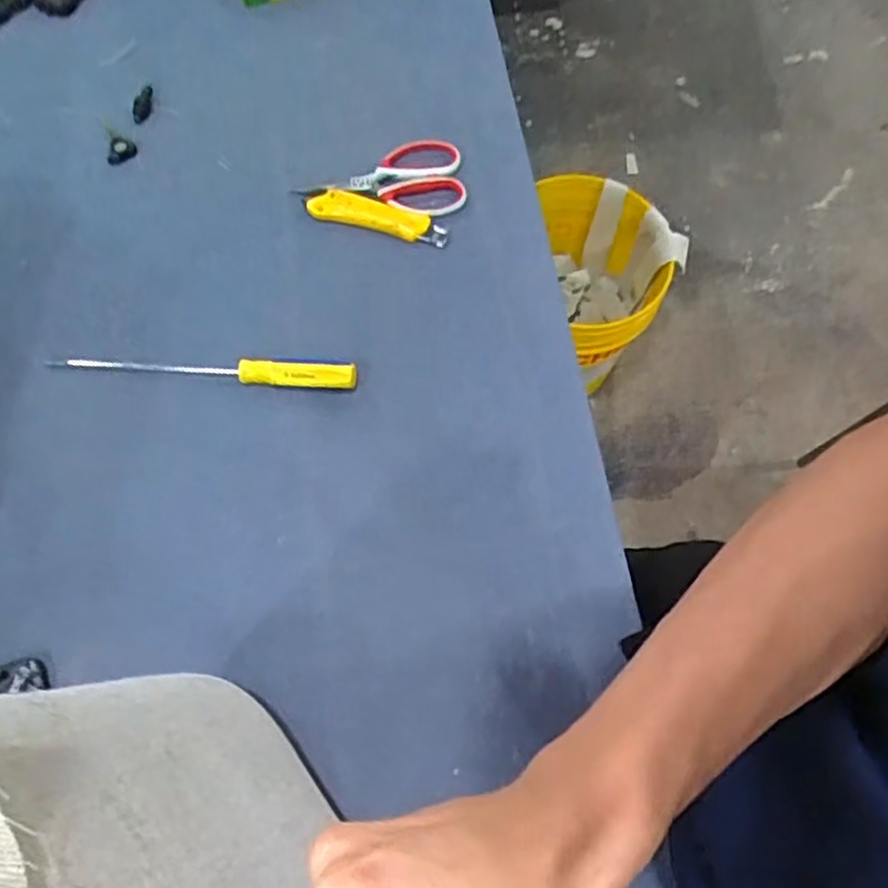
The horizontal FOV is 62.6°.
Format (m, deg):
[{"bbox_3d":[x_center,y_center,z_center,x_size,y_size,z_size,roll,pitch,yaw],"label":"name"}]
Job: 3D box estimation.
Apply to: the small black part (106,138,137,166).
[{"bbox_3d":[-0.364,-0.331,0.829,0.030,0.007,0.036,4,68,2],"label":"small black part"}]

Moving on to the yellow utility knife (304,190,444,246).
[{"bbox_3d":[-0.070,-0.253,0.798,0.154,0.017,0.039,15,68,5],"label":"yellow utility knife"}]

